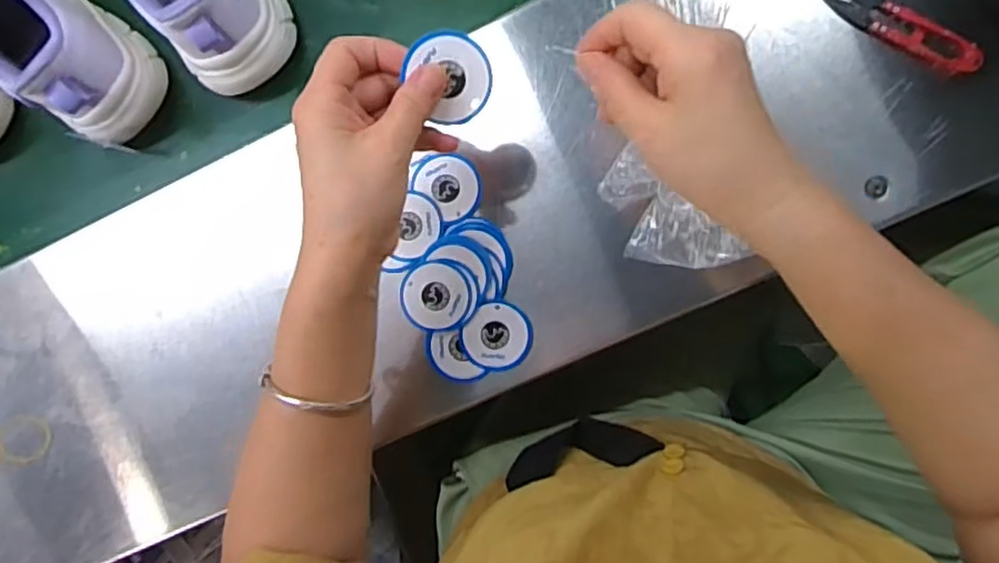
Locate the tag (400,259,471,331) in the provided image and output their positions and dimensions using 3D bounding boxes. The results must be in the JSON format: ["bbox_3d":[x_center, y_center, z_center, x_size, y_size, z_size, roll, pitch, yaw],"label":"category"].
[{"bbox_3d":[-0.044,0.010,0.474,0.046,0.004,0.047,0,96,2],"label":"tag"}]

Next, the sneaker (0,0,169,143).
[{"bbox_3d":[-0.341,-0.200,0.478,0.084,0.117,0.243,-43,88,6],"label":"sneaker"}]

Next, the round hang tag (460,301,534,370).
[{"bbox_3d":[-0.002,0.038,0.478,0.048,0.004,0.048,2,97,-2],"label":"round hang tag"}]

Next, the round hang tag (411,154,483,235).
[{"bbox_3d":[-0.035,-0.066,0.480,0.043,0.005,0.049,-43,89,7],"label":"round hang tag"}]

